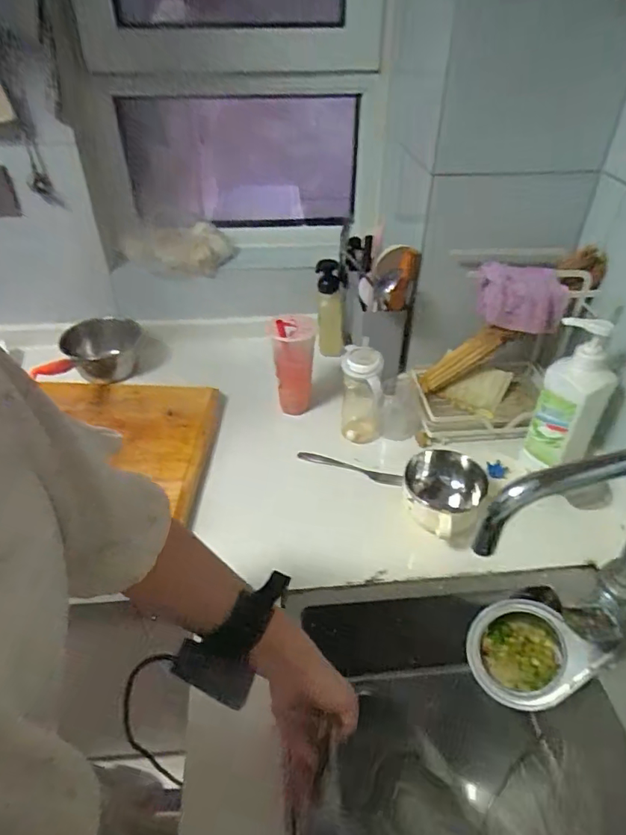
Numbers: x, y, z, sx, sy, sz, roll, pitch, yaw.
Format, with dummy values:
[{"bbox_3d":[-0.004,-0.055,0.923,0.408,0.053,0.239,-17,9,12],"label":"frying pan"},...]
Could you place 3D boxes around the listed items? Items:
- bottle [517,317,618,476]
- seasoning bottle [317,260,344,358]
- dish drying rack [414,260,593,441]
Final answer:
[{"bbox_3d":[0.383,-0.024,0.778,0.087,0.234,0.062,21,44,24],"label":"bottle"},{"bbox_3d":[0.037,-0.224,1.109,0.057,0.205,0.051,3,39,3],"label":"seasoning bottle"},{"bbox_3d":[0.309,-0.114,0.889,0.234,0.295,0.193,10,40,11],"label":"dish drying rack"}]

